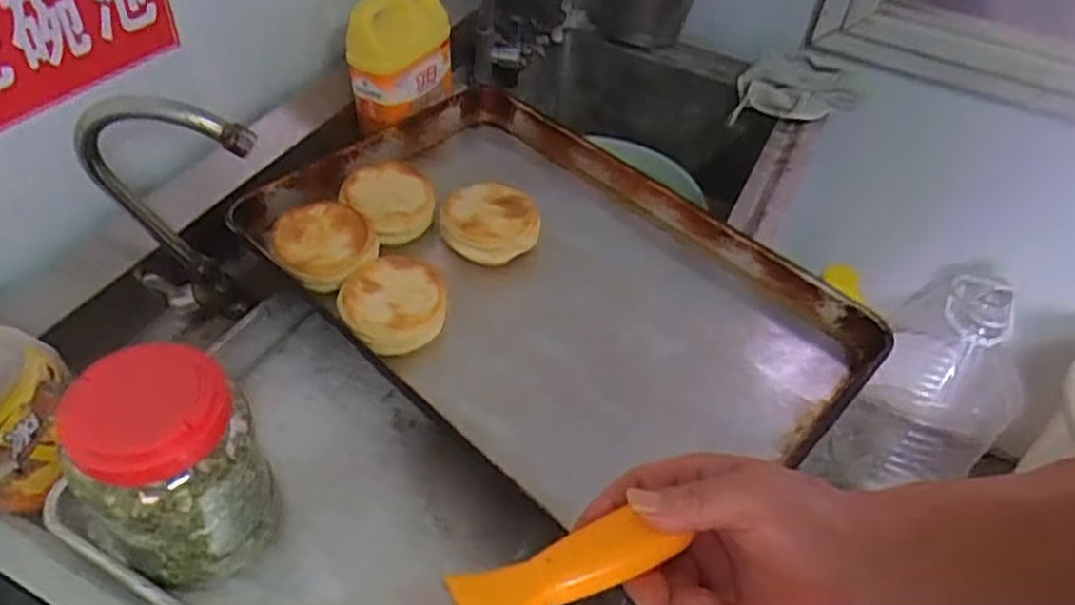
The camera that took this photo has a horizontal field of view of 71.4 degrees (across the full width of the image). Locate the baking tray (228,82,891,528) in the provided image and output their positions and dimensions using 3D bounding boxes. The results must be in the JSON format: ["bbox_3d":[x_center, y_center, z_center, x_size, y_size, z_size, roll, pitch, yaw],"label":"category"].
[{"bbox_3d":[0.002,-0.026,0.805,0.625,0.079,0.404,39,54,22],"label":"baking tray"}]

